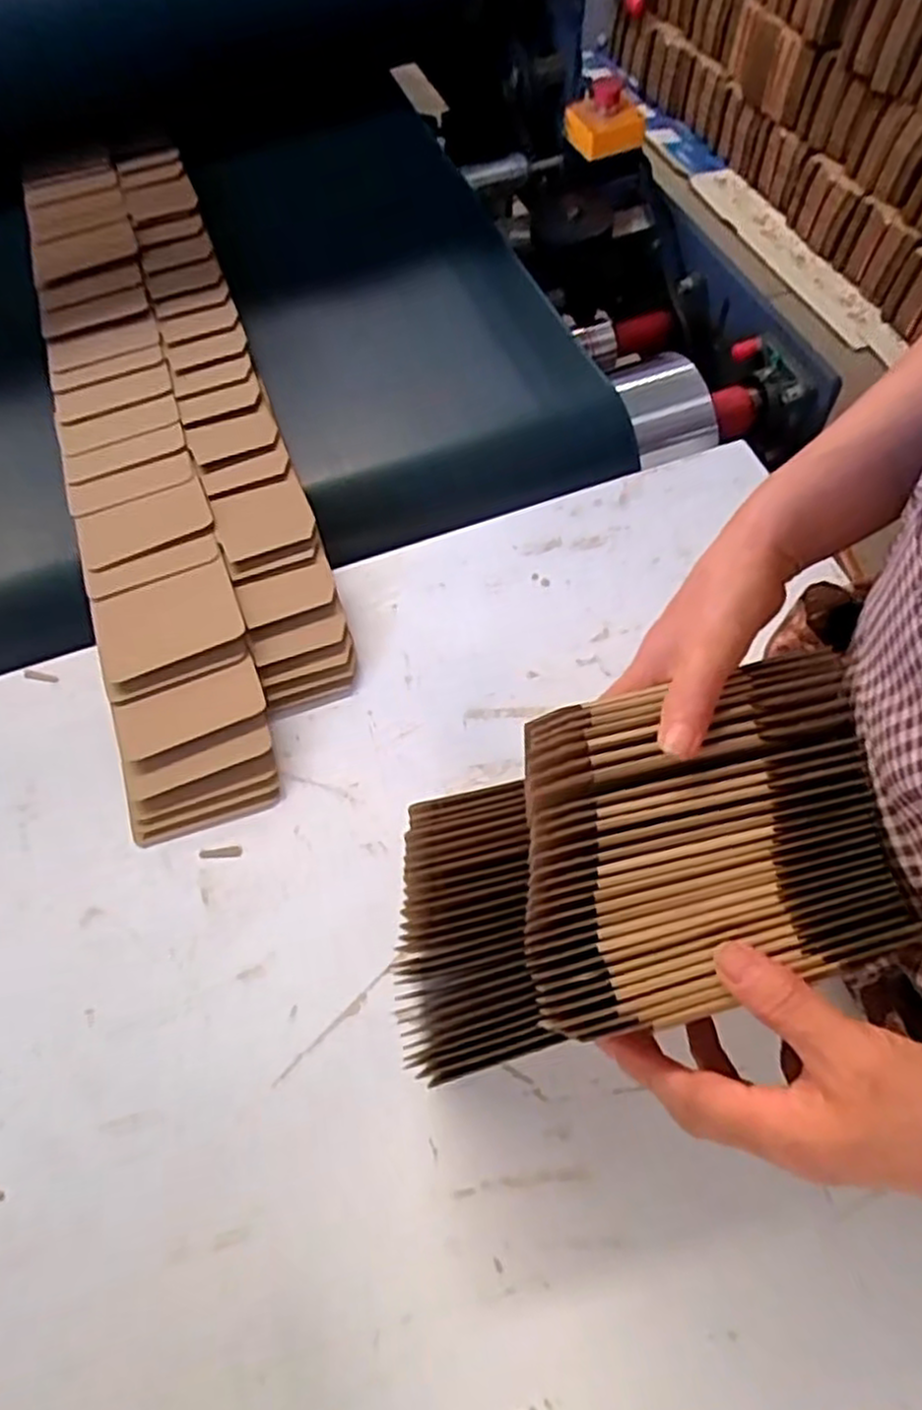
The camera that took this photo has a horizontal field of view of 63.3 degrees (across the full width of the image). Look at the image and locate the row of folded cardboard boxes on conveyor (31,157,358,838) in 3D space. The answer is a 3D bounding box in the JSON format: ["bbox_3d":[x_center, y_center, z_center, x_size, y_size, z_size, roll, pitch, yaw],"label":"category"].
[{"bbox_3d":[-0.296,-0.298,0.747,0.208,0.082,0.918,-19,62,-7],"label":"row of folded cardboard boxes on conveyor"}]

